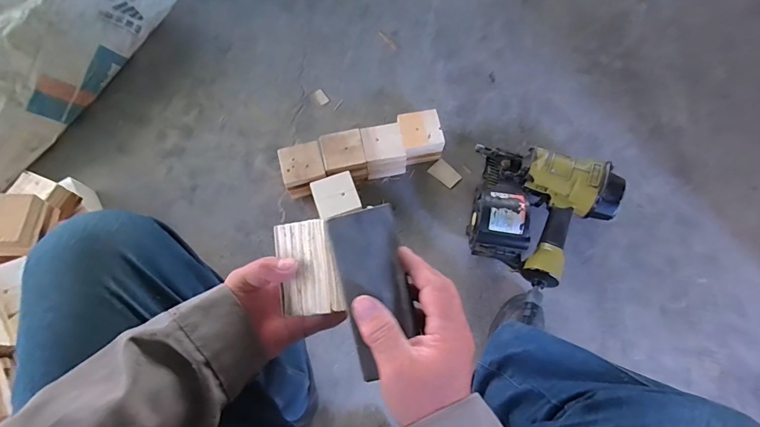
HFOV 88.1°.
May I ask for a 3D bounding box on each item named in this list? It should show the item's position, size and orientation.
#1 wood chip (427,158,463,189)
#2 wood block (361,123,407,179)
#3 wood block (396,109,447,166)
[{"bbox_3d":[0.156,-0.095,0.932,0.074,0.005,0.046,41,75,18],"label":"wood chip"},{"bbox_3d":[0.009,-0.142,0.918,0.092,0.077,0.103,-12,66,-2],"label":"wood block"},{"bbox_3d":[0.096,-0.173,0.929,0.094,0.078,0.109,-13,66,-2],"label":"wood block"}]

